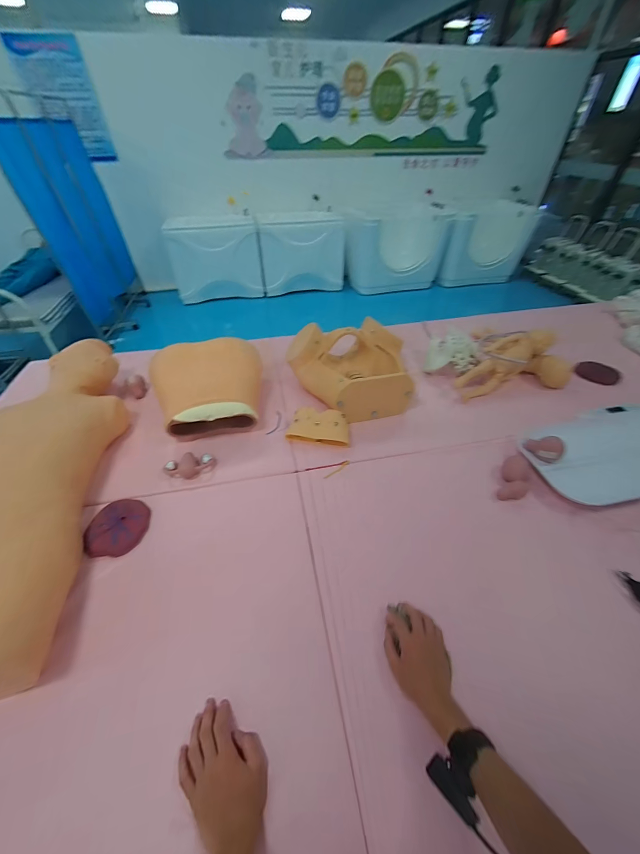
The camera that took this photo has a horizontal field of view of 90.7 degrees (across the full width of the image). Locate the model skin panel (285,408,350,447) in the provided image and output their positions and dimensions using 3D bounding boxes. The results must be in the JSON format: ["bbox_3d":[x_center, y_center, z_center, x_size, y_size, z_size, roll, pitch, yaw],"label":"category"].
[{"bbox_3d":[-0.004,-0.002,0.947,0.180,0.073,0.086,6,44,6],"label":"model skin panel"}]

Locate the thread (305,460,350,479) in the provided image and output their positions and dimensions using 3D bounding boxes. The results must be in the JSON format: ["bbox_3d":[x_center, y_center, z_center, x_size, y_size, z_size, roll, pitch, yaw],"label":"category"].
[{"bbox_3d":[0.025,0.117,0.878,0.122,0.007,0.049,-8,45,-8],"label":"thread"}]

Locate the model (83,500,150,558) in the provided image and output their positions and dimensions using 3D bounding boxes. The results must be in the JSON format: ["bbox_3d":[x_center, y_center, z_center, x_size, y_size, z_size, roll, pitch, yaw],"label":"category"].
[{"bbox_3d":[-0.478,0.238,0.744,0.130,0.048,0.127,-2,44,-2],"label":"model"}]

